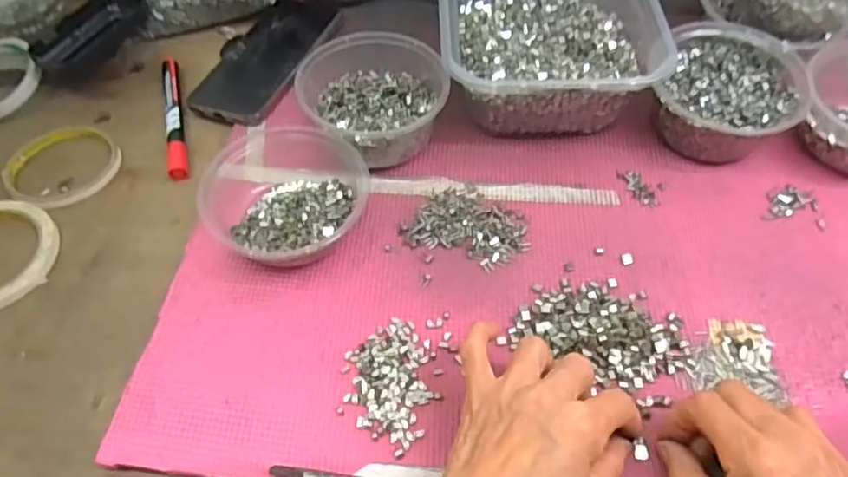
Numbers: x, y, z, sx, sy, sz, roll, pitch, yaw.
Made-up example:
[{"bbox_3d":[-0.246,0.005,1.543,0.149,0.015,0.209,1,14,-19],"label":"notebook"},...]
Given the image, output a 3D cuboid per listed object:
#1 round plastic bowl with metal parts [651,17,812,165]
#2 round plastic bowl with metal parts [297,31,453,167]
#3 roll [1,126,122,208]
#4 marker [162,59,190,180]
[{"bbox_3d":[0.240,-0.112,0.492,0.105,0.056,0.115,-1,54,1],"label":"round plastic bowl with metal parts"},{"bbox_3d":[-0.040,-0.110,0.491,0.110,0.061,0.111,0,54,0],"label":"round plastic bowl with metal parts"},{"bbox_3d":[-0.298,-0.061,0.506,0.084,0.009,0.084,-1,57,1],"label":"roll"},{"bbox_3d":[-0.218,-0.111,0.536,0.015,0.013,0.155,-14,58,-8],"label":"marker"}]

